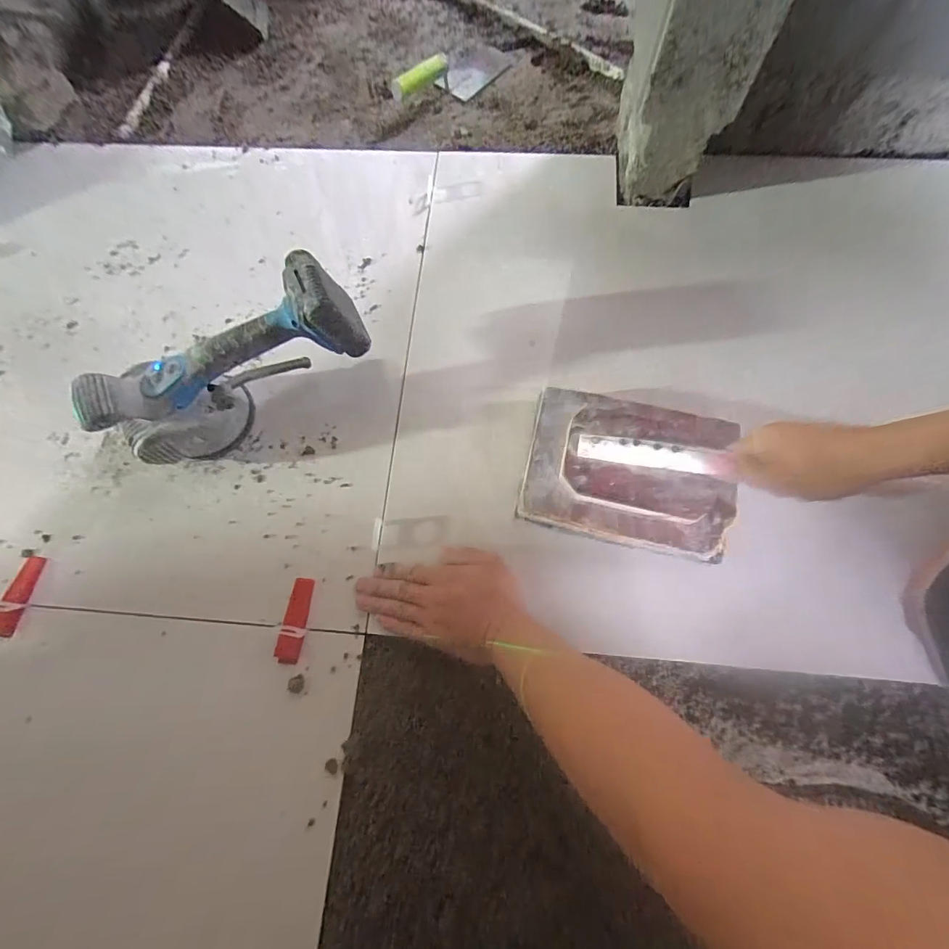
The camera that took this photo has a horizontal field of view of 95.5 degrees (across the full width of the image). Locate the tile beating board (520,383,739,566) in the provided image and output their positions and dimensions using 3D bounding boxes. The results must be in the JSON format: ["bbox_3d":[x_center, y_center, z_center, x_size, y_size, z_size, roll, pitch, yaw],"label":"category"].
[{"bbox_3d":[0.164,-0.009,0.446,0.220,0.062,0.160,13,74,7],"label":"tile beating board"}]

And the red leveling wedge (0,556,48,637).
[{"bbox_3d":[-0.502,0.132,0.472,0.022,0.017,0.085,5,73,4],"label":"red leveling wedge"}]

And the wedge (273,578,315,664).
[{"bbox_3d":[-0.193,0.156,0.461,0.026,0.010,0.086,6,73,4],"label":"wedge"}]

